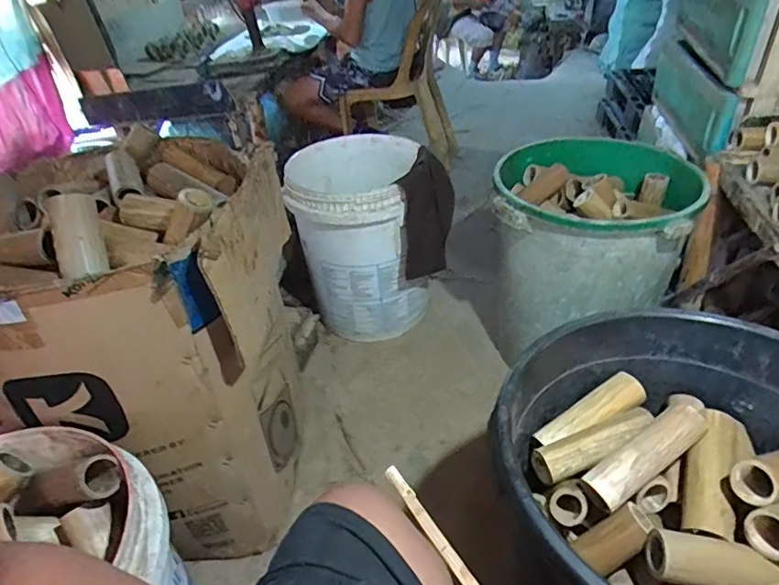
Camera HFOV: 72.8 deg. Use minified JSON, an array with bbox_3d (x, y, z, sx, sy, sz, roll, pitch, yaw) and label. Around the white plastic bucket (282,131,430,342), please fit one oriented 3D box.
[{"bbox_3d":[-0.085,-0.163,1.564,0.366,0.482,0.377,-2,36,1],"label":"white plastic bucket"}]

